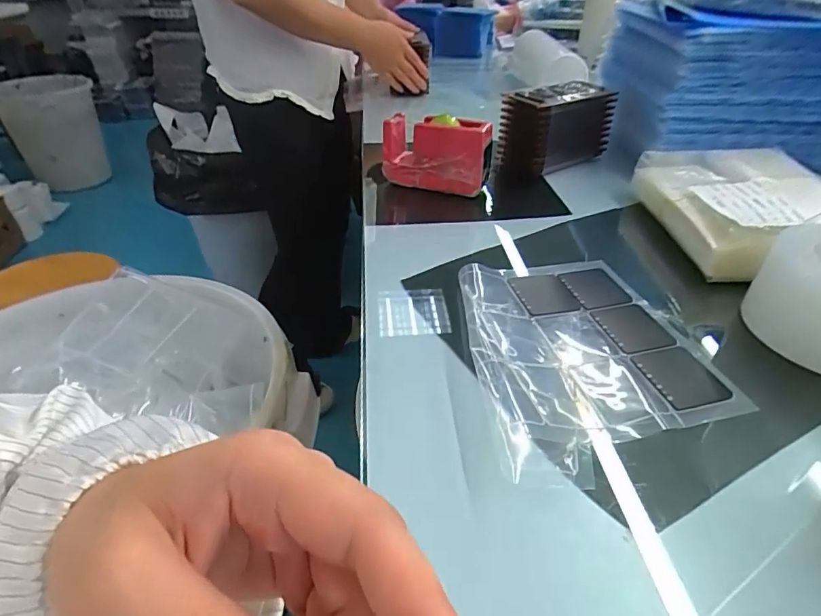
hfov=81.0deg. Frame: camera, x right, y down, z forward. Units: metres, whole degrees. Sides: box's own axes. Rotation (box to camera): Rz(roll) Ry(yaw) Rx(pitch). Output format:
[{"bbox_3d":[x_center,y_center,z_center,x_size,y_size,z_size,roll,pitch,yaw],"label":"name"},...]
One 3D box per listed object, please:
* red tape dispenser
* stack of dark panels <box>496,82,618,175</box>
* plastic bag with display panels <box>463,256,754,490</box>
[{"bbox_3d":[0.033,-0.197,0.616,0.138,0.081,0.053,12,39,14],"label":"red tape dispenser"},{"bbox_3d":[0.206,-0.260,0.685,0.134,0.099,0.098,-25,44,-29],"label":"stack of dark panels"},{"bbox_3d":[0.130,0.024,0.393,0.179,0.017,0.194,-2,40,-13],"label":"plastic bag with display panels"}]

